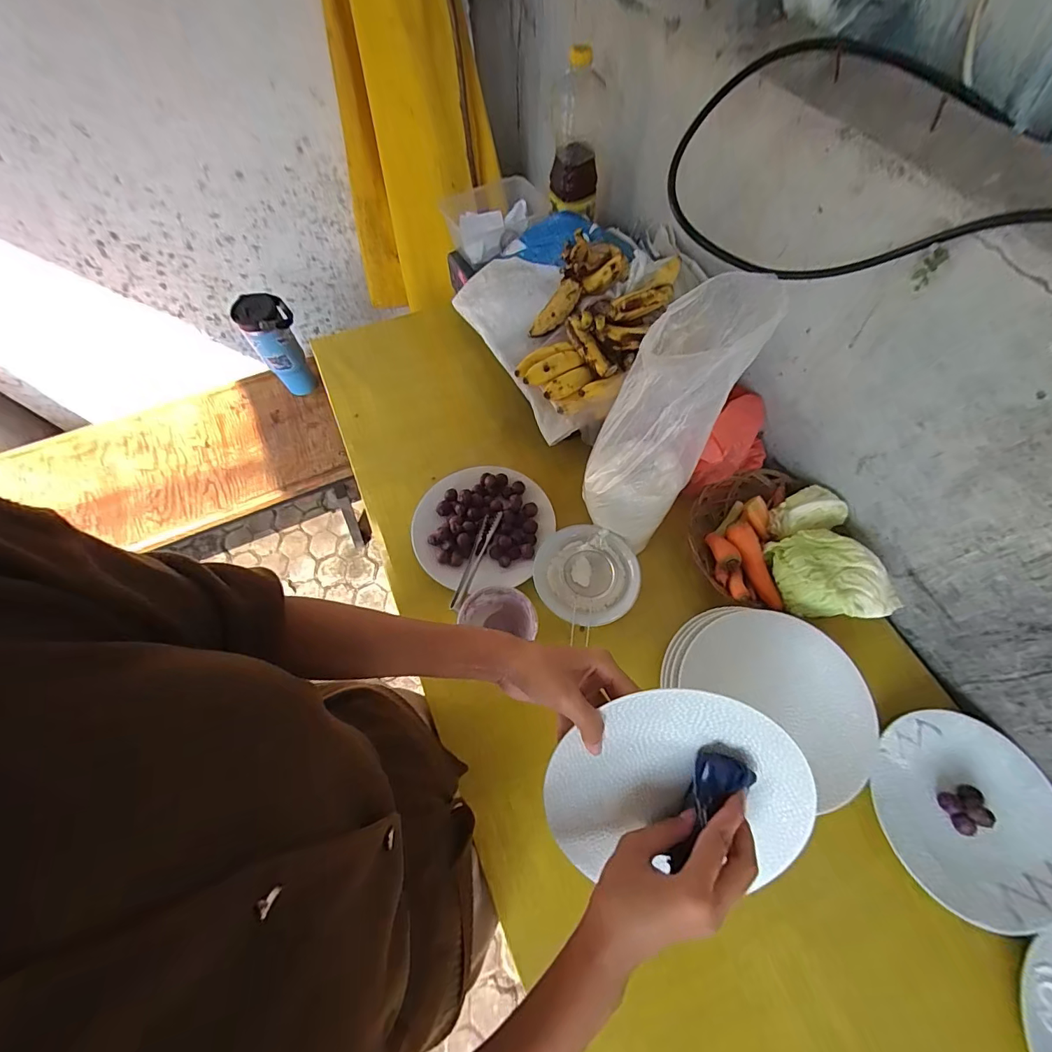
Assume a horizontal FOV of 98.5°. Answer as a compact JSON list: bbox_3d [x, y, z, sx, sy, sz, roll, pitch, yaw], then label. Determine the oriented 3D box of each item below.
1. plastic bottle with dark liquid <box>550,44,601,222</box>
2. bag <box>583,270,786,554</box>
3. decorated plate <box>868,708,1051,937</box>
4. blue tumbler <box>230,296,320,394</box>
[{"bbox_3d":[0.078,-0.605,0.708,0.075,0.206,0.072,5,64,5],"label":"plastic bottle with dark liquid"},{"bbox_3d":[0.143,-0.107,0.526,0.111,0.334,0.122,35,48,18],"label":"bag"},{"bbox_3d":[0.486,0.316,0.498,0.196,0.022,0.197,-1,63,2],"label":"decorated plate"},{"bbox_3d":[-0.547,-0.400,1.028,0.100,0.248,0.090,-30,66,-12],"label":"blue tumbler"}]

